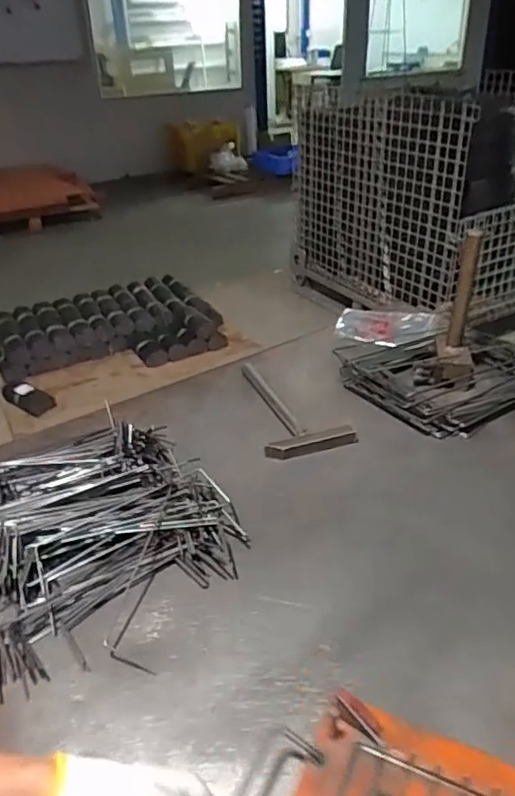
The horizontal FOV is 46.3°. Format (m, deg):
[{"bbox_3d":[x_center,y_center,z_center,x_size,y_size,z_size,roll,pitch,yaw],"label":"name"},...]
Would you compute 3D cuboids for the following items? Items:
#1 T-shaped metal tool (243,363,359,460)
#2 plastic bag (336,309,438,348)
[{"bbox_3d":[0.056,0.003,0.918,0.125,0.021,0.262,-7,32,-6],"label":"T-shaped metal tool"},{"bbox_3d":[0.241,-0.134,1.134,0.185,0.020,0.141,10,34,21],"label":"plastic bag"}]

